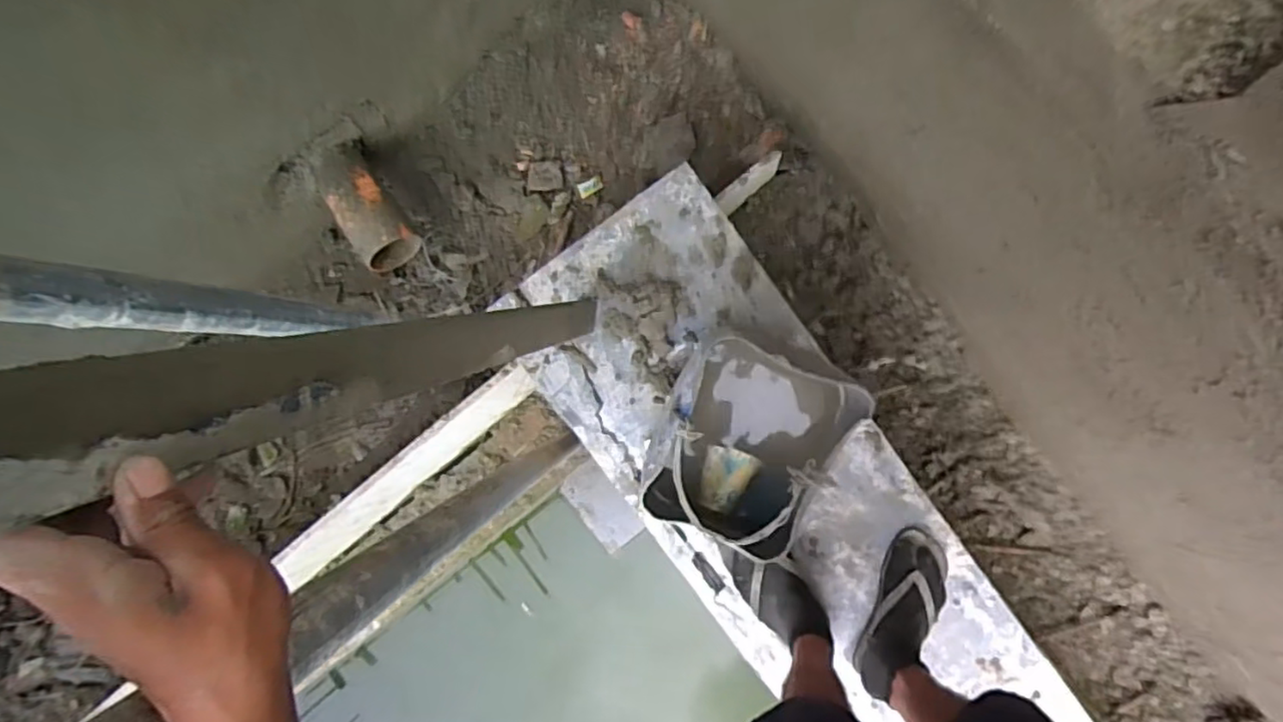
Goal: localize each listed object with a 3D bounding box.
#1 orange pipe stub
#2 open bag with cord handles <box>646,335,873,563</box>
[{"bbox_3d":[-0.542,-0.296,1.344,0.118,0.137,0.238,-34,87,3],"label":"orange pipe stub"},{"bbox_3d":[0.156,0.123,0.987,0.248,0.201,0.257,23,91,4],"label":"open bag with cord handles"}]

